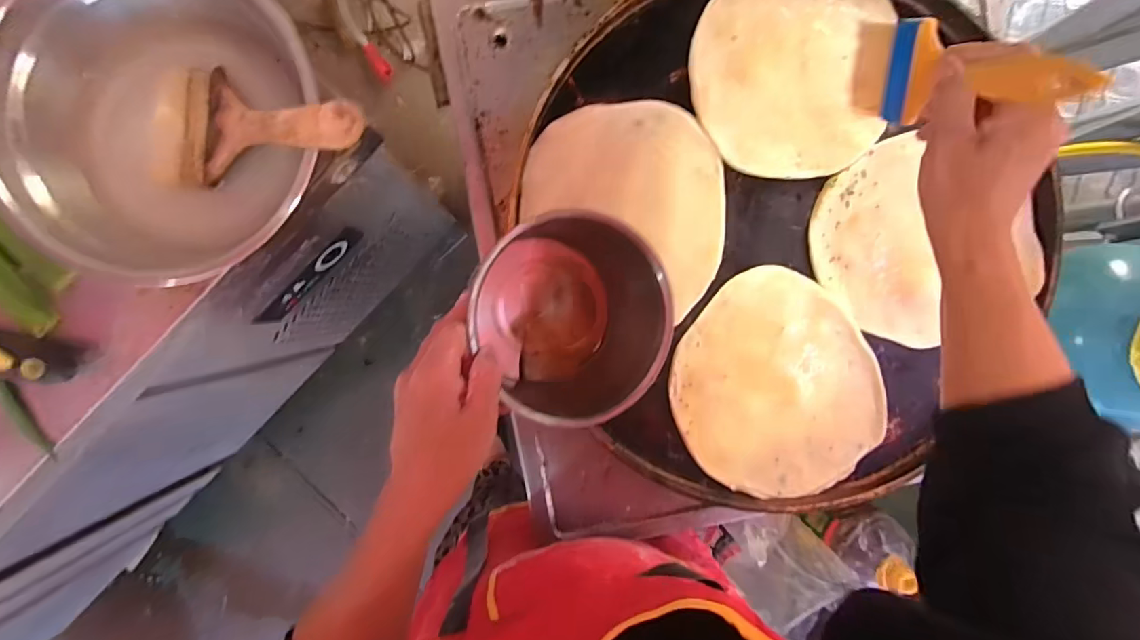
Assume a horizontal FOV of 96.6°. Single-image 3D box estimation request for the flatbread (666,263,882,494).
[{"bbox_3d":[0.224,0.076,0.549,0.214,0.008,0.233,-41,94,1],"label":"flatbread"}]

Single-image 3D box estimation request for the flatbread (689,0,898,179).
[{"bbox_3d":[0.229,-0.258,0.534,0.198,0.019,0.203,0,94,-2],"label":"flatbread"}]

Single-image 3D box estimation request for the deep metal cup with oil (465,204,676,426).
[{"bbox_3d":[-0.010,0.001,0.422,0.153,0.126,0.153,0,90,-18],"label":"deep metal cup with oil"}]

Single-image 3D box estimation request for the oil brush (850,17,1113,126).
[{"bbox_3d":[0.249,-0.161,0.330,0.017,0.178,0.065,-23,118,0],"label":"oil brush"}]

